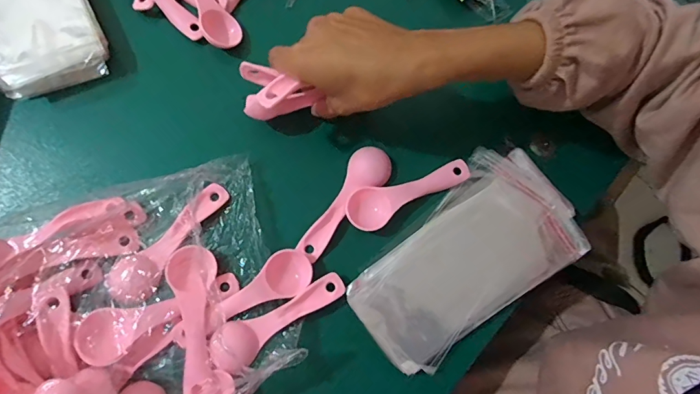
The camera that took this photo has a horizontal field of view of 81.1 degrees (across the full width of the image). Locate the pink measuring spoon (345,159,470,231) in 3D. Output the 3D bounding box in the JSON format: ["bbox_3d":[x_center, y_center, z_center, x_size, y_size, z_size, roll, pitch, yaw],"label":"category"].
[{"bbox_3d":[0.050,-0.004,0.345,0.111,0.012,0.033,-23,83,-11],"label":"pink measuring spoon"}]

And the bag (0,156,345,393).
[{"bbox_3d":[-0.207,0.106,0.275,0.369,0.082,0.191,-23,79,-6],"label":"bag"}]

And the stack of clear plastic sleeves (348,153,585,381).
[{"bbox_3d":[0.095,0.050,0.337,0.192,0.015,0.108,-37,86,-12],"label":"stack of clear plastic sleeves"}]

